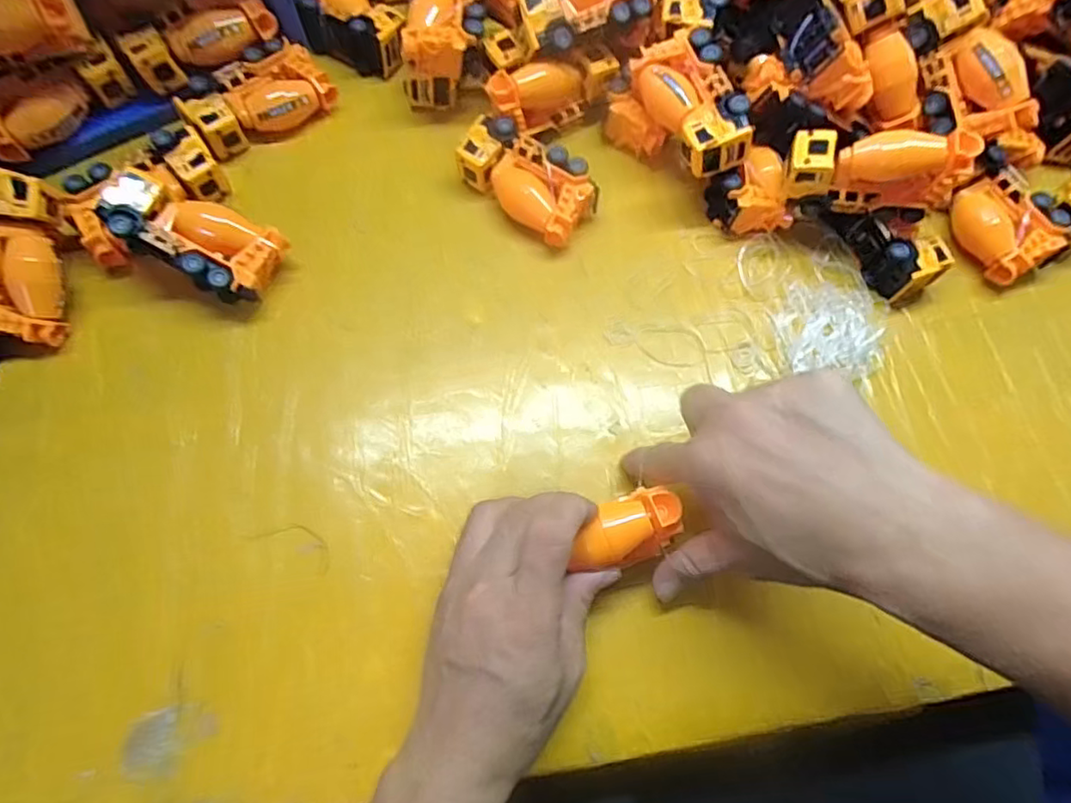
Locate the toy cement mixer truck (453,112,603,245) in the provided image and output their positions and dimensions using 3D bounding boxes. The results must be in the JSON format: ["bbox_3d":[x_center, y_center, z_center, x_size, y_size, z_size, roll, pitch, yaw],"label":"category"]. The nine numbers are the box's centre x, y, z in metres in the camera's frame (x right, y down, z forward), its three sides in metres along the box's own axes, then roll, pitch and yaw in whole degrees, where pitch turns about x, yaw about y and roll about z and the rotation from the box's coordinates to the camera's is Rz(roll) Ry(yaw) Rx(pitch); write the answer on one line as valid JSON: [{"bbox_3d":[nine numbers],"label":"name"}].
[{"bbox_3d":[-0.007,-0.160,0.442,0.105,0.039,0.055,39,73,12],"label":"toy cement mixer truck"}]

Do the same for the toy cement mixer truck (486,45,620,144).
[{"bbox_3d":[0.015,-0.230,0.458,0.099,0.049,0.034,-30,73,-12],"label":"toy cement mixer truck"}]

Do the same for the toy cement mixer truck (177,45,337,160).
[{"bbox_3d":[-0.208,-0.226,0.460,0.104,0.037,0.049,-34,74,-13],"label":"toy cement mixer truck"}]

